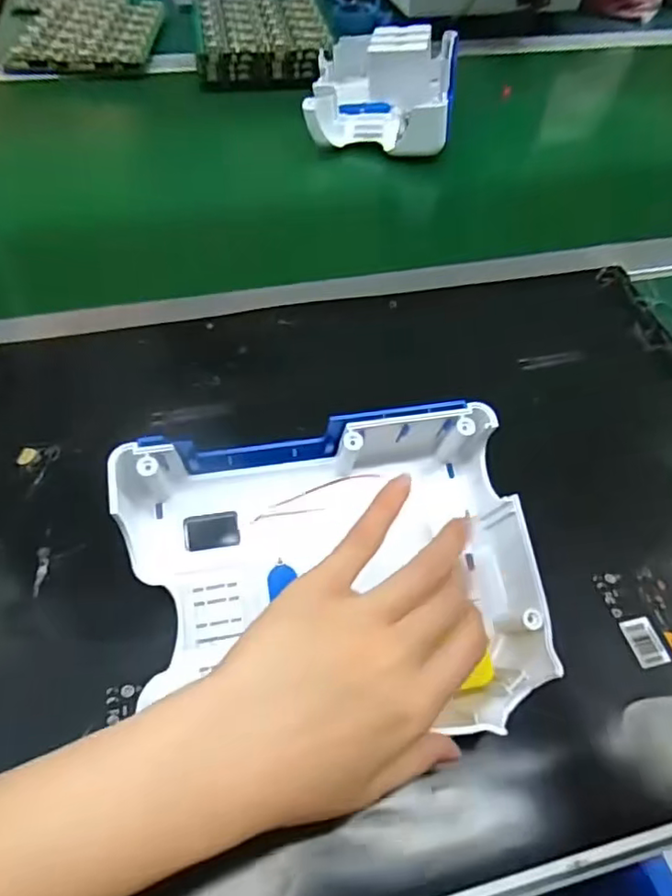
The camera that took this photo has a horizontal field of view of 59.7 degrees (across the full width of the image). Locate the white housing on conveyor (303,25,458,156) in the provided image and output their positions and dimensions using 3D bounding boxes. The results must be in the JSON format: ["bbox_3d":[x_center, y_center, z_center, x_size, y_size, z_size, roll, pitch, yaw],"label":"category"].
[{"bbox_3d":[0.049,-0.366,0.588,0.136,0.061,0.154,9,53,3],"label":"white housing on conveyor"}]

